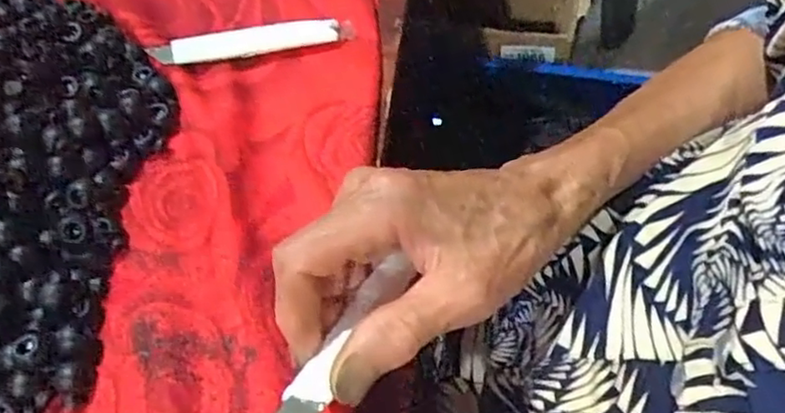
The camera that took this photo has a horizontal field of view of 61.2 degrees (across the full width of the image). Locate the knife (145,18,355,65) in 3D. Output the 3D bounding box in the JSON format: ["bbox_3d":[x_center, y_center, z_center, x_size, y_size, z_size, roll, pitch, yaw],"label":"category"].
[{"bbox_3d":[-0.079,-0.095,0.377,0.113,0.006,0.016,-12,60,-10],"label":"knife"}]

